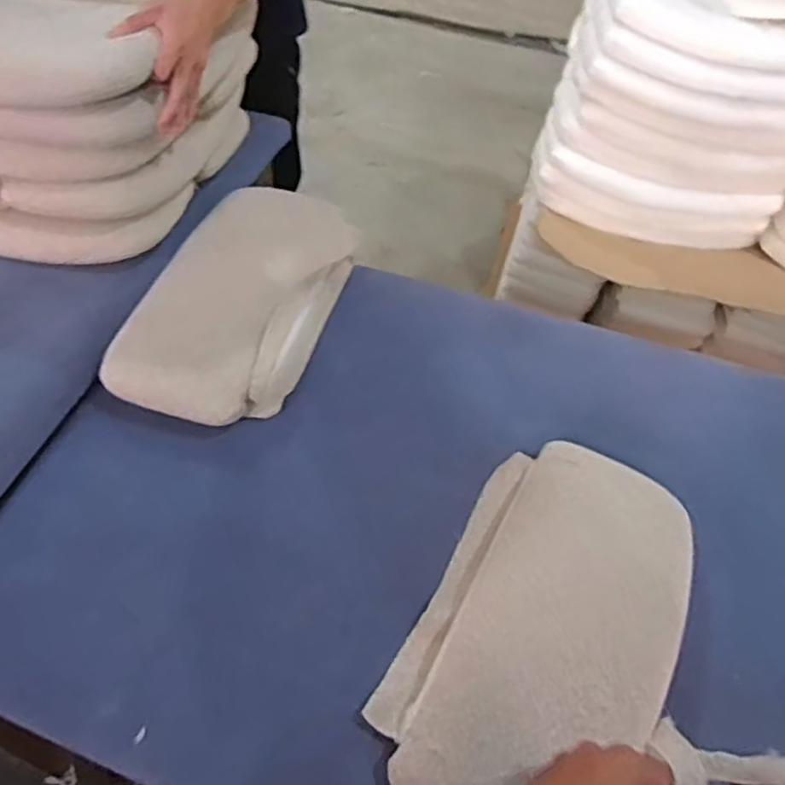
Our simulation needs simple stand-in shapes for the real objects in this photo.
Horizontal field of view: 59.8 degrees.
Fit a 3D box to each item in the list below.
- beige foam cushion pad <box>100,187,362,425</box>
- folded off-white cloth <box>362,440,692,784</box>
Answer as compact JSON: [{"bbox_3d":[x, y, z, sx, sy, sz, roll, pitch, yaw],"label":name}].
[{"bbox_3d":[-0.213,-0.146,0.963,0.248,0.078,0.445,12,52,4],"label":"beige foam cushion pad"},{"bbox_3d":[0.168,0.237,0.726,0.244,0.061,0.433,26,54,14],"label":"folded off-white cloth"}]

